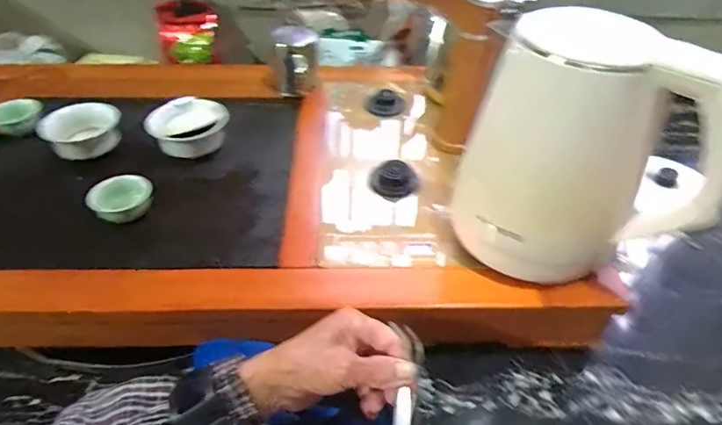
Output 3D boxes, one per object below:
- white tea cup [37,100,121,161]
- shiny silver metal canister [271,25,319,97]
[{"bbox_3d":[-0.356,-0.107,0.632,0.080,0.040,0.087,1,43,-1],"label":"white tea cup"},{"bbox_3d":[-0.096,-0.226,0.723,0.058,0.077,0.069,-8,43,-10],"label":"shiny silver metal canister"}]

